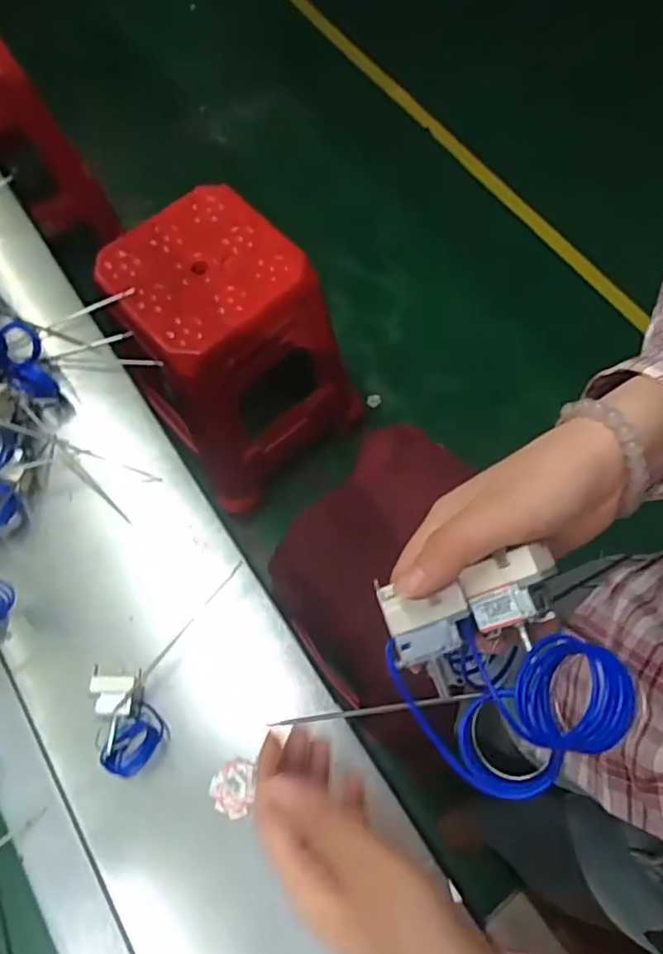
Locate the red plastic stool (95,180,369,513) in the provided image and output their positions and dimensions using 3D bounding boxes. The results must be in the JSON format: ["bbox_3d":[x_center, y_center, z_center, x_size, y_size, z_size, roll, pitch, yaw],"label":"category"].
[{"bbox_3d":[-0.177,-0.232,1.157,0.342,0.427,0.330,-35,70,-12],"label":"red plastic stool"}]

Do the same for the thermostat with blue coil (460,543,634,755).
[{"bbox_3d":[0.088,0.073,0.261,0.048,0.024,0.080,-19,68,-6],"label":"thermostat with blue coil"}]

